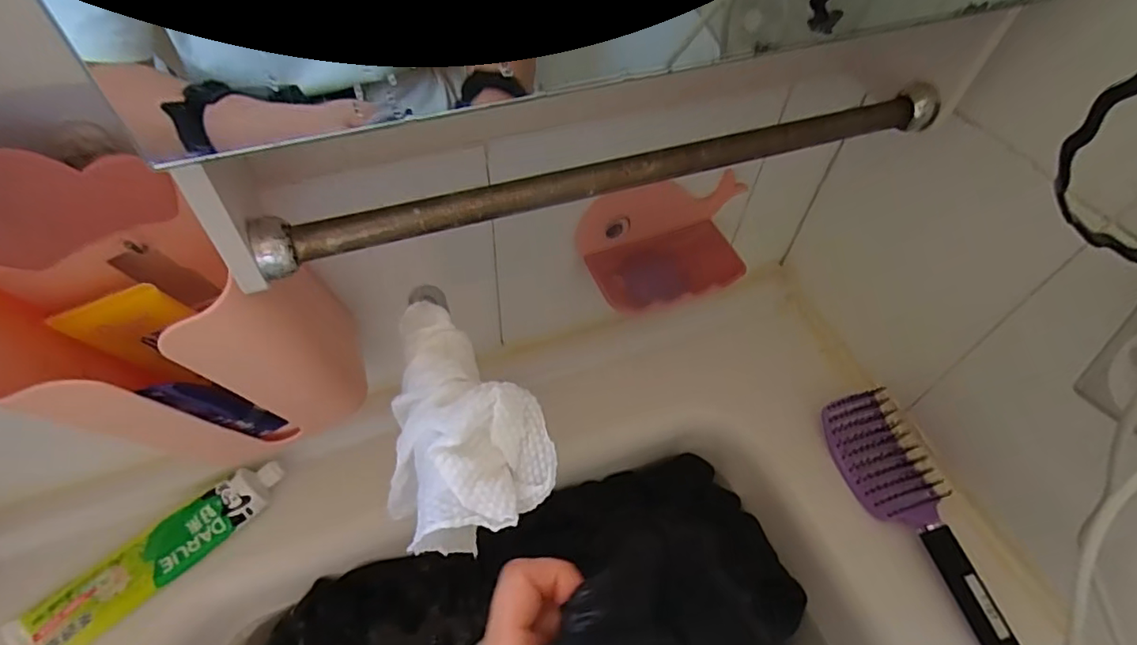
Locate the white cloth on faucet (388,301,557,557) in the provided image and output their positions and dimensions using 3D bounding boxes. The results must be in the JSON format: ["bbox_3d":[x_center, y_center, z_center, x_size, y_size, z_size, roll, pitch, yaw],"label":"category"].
[{"bbox_3d":[-0.047,0.043,0.270,0.070,0.038,0.125,-6,54,-7],"label":"white cloth on faucet"}]

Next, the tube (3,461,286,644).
[{"bbox_3d":[-0.327,0.182,0.445,0.201,0.029,0.054,-38,63,-26],"label":"tube"}]

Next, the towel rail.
[{"bbox_3d":[0.050,-0.092,0.328,0.424,0.020,0.021,-17,56,-15],"label":"towel rail"}]

